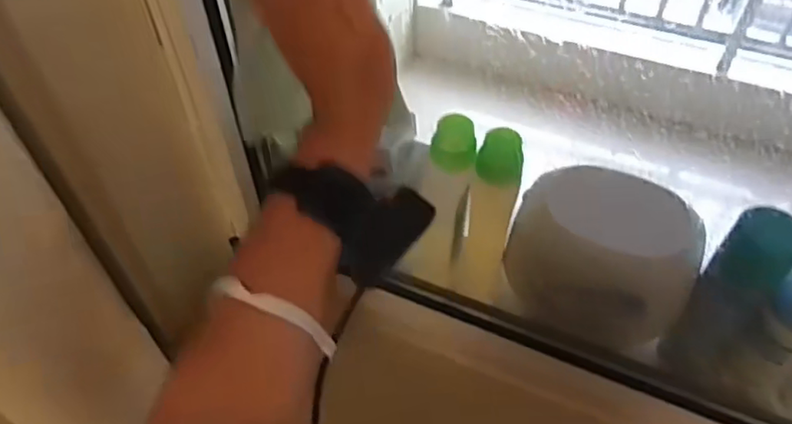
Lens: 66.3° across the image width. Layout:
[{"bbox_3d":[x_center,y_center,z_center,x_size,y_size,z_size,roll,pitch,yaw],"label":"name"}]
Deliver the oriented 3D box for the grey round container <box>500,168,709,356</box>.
[{"bbox_3d":[0.191,0.041,0.568,0.159,0.122,0.111,21,53,17],"label":"grey round container"}]

